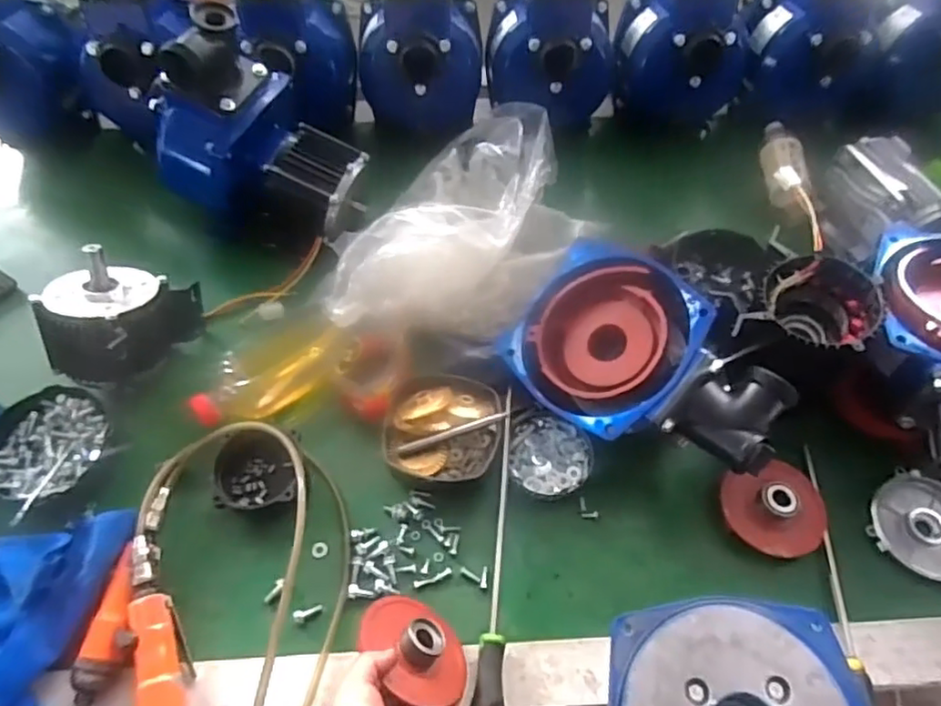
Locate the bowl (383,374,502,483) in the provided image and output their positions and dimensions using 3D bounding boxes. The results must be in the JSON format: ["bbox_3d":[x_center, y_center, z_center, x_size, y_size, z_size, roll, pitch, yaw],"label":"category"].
[{"bbox_3d":[-0.031,0.091,0.755,0.141,0.038,0.128,-5,57,-4],"label":"bowl"}]

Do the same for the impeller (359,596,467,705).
[{"bbox_3d":[-0.056,0.288,0.617,0.117,0.048,0.113,50,28,21],"label":"impeller"}]

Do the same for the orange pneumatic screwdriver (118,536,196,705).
[{"bbox_3d":[-0.301,0.319,0.613,0.049,0.045,0.277,-21,60,-14],"label":"orange pneumatic screwdriver"}]

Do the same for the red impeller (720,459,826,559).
[{"bbox_3d":[0.345,0.177,0.713,0.101,0.030,0.100,0,57,-1],"label":"red impeller"}]

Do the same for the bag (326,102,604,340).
[{"bbox_3d":[0.007,-0.182,0.866,0.285,0.103,0.462,28,61,17],"label":"bag"}]

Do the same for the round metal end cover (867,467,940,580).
[{"bbox_3d":[0.526,0.199,0.728,0.120,0.030,0.120,0,57,-1],"label":"round metal end cover"}]

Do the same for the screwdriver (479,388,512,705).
[{"bbox_3d":[0.028,0.211,0.686,0.026,0.029,0.367,3,57,1],"label":"screwdriver"}]

